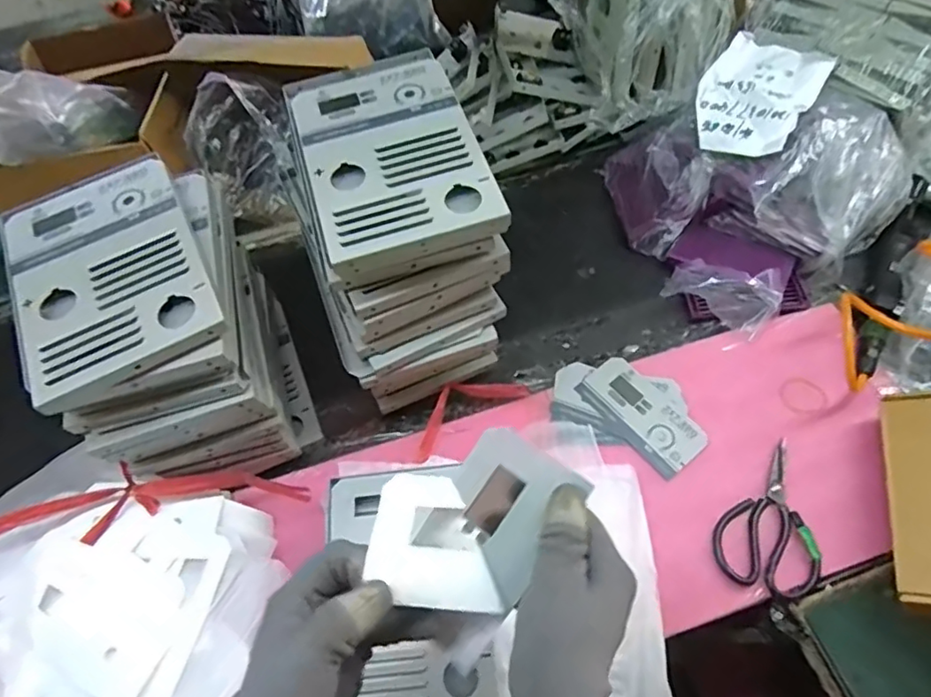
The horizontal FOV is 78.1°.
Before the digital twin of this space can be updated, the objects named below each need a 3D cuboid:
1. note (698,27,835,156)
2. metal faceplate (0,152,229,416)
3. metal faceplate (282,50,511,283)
[{"bbox_3d":[0.370,-0.324,0.731,0.131,0.038,0.195,31,67,19],"label":"note"},{"bbox_3d":[-0.309,-0.072,0.488,0.151,0.018,0.227,-28,62,-12],"label":"metal faceplate"},{"bbox_3d":[-0.069,-0.177,0.523,0.152,0.046,0.244,-17,61,-6],"label":"metal faceplate"}]

